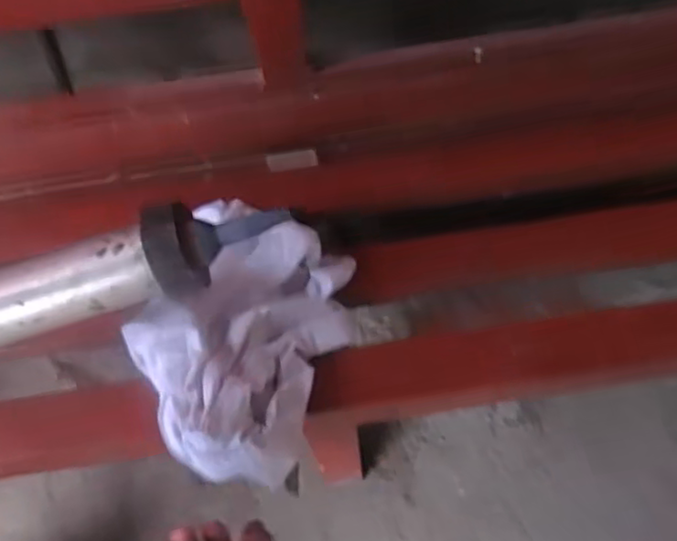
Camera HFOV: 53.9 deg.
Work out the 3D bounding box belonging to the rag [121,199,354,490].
[{"bbox_3d":[-0.078,0.049,0.510,0.145,0.064,0.194,19,68,12],"label":"rag"}]

